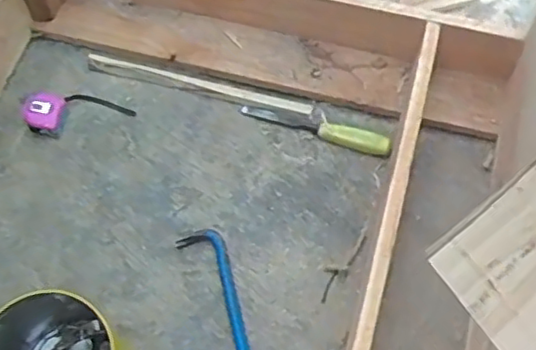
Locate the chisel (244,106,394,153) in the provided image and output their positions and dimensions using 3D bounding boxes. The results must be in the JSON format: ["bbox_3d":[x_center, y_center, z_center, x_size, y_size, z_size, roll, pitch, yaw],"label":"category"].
[{"bbox_3d":[0.072,-0.076,0.995,0.228,0.020,0.030,18,65,11],"label":"chisel"}]

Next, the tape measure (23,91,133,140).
[{"bbox_3d":[-0.286,-0.100,0.995,0.154,0.032,0.069,-10,63,-17],"label":"tape measure"}]

